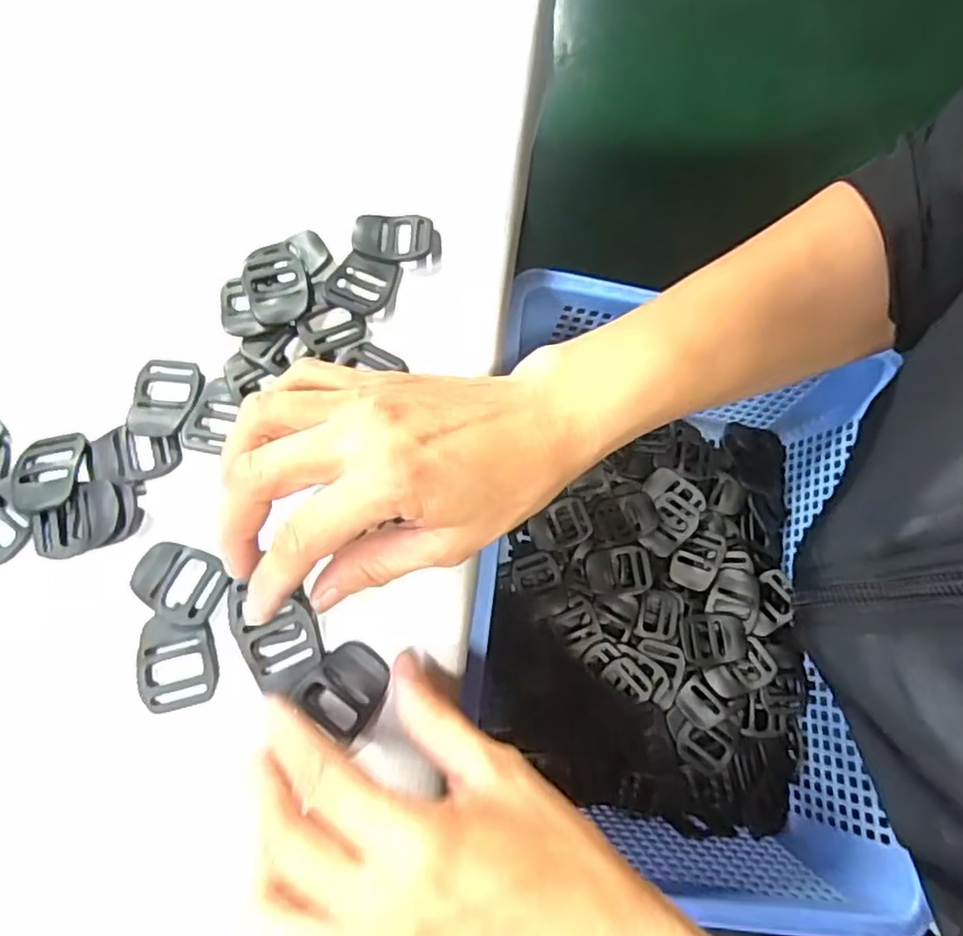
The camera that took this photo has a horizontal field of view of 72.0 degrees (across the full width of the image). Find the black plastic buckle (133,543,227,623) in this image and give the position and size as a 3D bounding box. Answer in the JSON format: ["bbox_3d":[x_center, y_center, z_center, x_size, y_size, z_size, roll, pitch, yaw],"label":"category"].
[{"bbox_3d":[-0.122,0.045,0.266,0.037,0.006,0.027,20,71,7],"label":"black plastic buckle"}]

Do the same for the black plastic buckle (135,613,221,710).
[{"bbox_3d":[-0.118,0.075,0.258,0.028,0.007,0.035,-8,70,-3],"label":"black plastic buckle"}]

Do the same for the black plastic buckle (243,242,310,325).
[{"bbox_3d":[-0.095,-0.086,0.305,0.029,0.005,0.043,-24,71,-8],"label":"black plastic buckle"}]

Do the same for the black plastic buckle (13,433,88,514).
[{"bbox_3d":[-0.184,0.001,0.279,0.027,0.007,0.036,-1,70,0],"label":"black plastic buckle"}]

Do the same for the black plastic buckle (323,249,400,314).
[{"bbox_3d":[-0.057,-0.087,0.309,0.029,0.012,0.031,14,70,5],"label":"black plastic buckle"}]

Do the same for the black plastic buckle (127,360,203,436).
[{"bbox_3d":[-0.139,-0.032,0.292,0.028,0.004,0.036,0,70,0],"label":"black plastic buckle"}]

